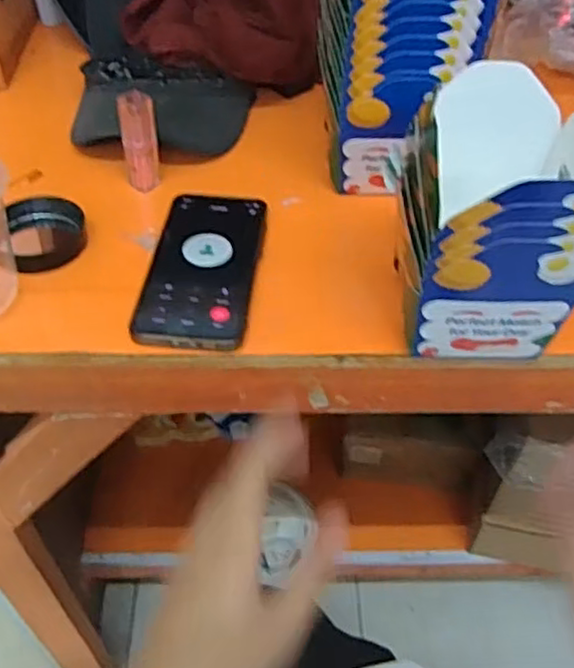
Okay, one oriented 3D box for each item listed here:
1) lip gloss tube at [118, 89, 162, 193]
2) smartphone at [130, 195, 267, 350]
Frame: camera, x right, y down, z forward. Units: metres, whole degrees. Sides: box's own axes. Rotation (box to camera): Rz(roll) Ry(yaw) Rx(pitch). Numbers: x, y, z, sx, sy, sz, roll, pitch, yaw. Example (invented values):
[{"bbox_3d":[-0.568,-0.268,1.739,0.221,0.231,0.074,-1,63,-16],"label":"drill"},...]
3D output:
[{"bbox_3d":[-0.124,-0.159,0.561,0.026,0.079,0.023,-35,57,-29],"label":"lip gloss tube"},{"bbox_3d":[-0.062,-0.053,0.508,0.080,0.008,0.160,4,47,2],"label":"smartphone"}]

